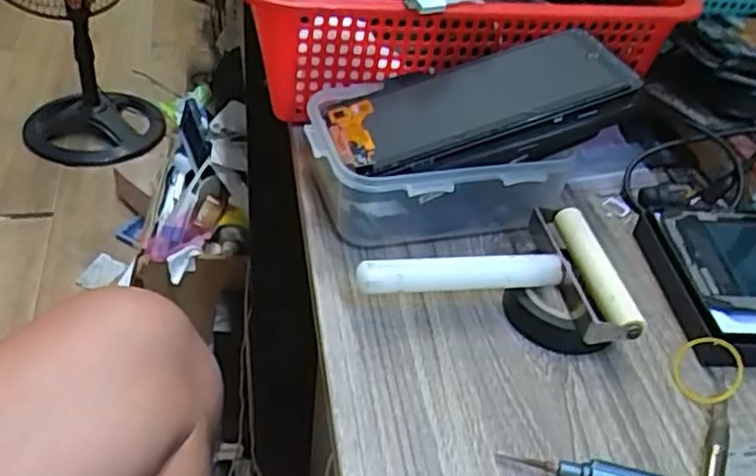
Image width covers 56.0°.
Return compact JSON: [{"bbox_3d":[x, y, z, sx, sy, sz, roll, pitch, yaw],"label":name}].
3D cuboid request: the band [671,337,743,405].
[{"bbox_3d":[0.150,0.061,0.325,0.030,0.006,0.030,5,69,33],"label":"band"}]

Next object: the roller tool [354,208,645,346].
[{"bbox_3d":[0.054,0.019,0.345,0.125,0.034,0.080,5,40,-2],"label":"roller tool"}]

